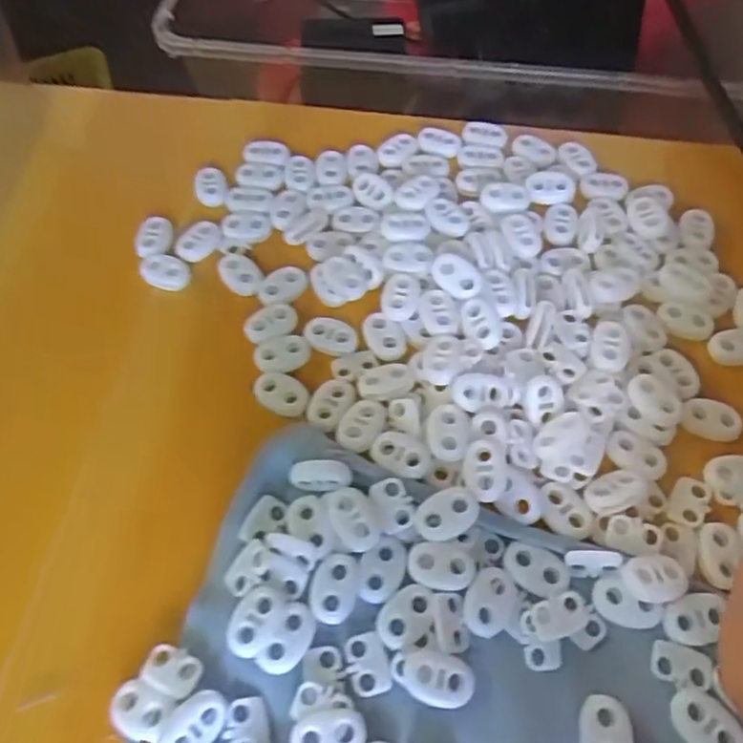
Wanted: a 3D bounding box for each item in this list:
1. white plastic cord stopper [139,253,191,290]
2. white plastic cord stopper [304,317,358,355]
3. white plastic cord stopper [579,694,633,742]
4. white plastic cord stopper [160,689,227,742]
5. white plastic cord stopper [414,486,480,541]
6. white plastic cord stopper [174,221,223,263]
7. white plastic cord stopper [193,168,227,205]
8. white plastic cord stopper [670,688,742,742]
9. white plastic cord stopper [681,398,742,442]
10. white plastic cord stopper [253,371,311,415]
[{"bbox_3d":[-0.090,-0.045,0.281,0.025,0.004,0.015,22,63,12],"label":"white plastic cord stopper"},{"bbox_3d":[-0.017,-0.015,0.264,0.022,0.004,0.013,20,63,11],"label":"white plastic cord stopper"},{"bbox_3d":[0.071,0.110,0.194,0.015,0.005,0.022,5,61,3],"label":"white plastic cord stopper"},{"bbox_3d":[-0.053,0.105,0.193,0.019,0.007,0.015,-36,67,-19],"label":"white plastic cord stopper"},{"bbox_3d":[0.026,0.049,0.221,0.023,0.006,0.015,-30,65,-15],"label":"white plastic cord stopper"},{"bbox_3d":[-0.078,-0.059,0.290,0.022,0.007,0.015,-27,65,-16],"label":"white plastic cord stopper"},{"bbox_3d":[-0.077,-0.088,0.307,0.015,0.007,0.019,-11,62,-6],"label":"white plastic cord stopper"},{"bbox_3d":[0.101,0.107,0.195,0.015,0.006,0.022,-35,66,-17],"label":"white plastic cord stopper"},{"bbox_3d":[0.129,0.017,0.243,0.021,0.004,0.015,10,62,6],"label":"white plastic cord stopper"},{"bbox_3d":[-0.035,0.009,0.253,0.023,0.006,0.014,26,64,14],"label":"white plastic cord stopper"}]

